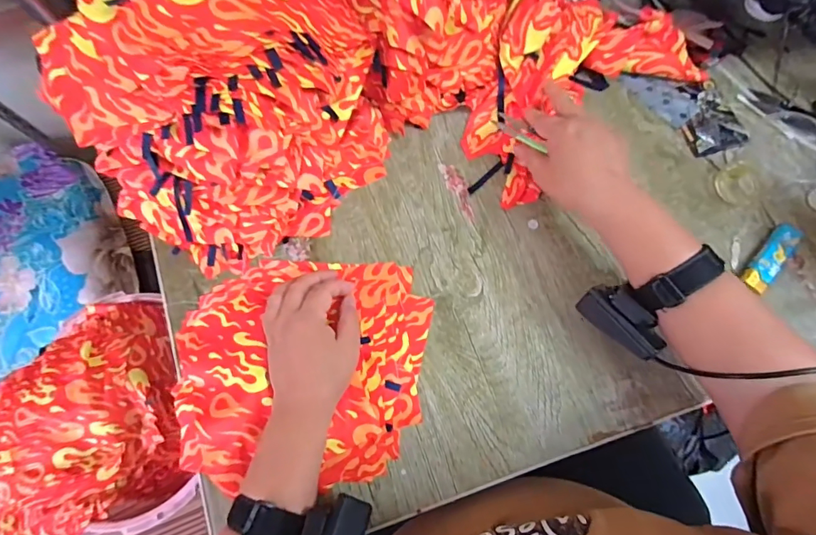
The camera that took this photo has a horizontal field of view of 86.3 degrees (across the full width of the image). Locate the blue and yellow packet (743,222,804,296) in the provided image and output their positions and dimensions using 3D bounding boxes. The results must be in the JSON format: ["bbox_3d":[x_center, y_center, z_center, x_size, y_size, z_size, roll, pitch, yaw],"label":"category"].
[{"bbox_3d":[0.350,-0.012,0.415,0.022,0.015,0.082,41,80,12],"label":"blue and yellow packet"}]

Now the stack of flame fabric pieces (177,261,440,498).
[{"bbox_3d":[-0.102,0.090,0.407,0.232,0.024,0.201,2,74,3],"label":"stack of flame fabric pieces"}]

